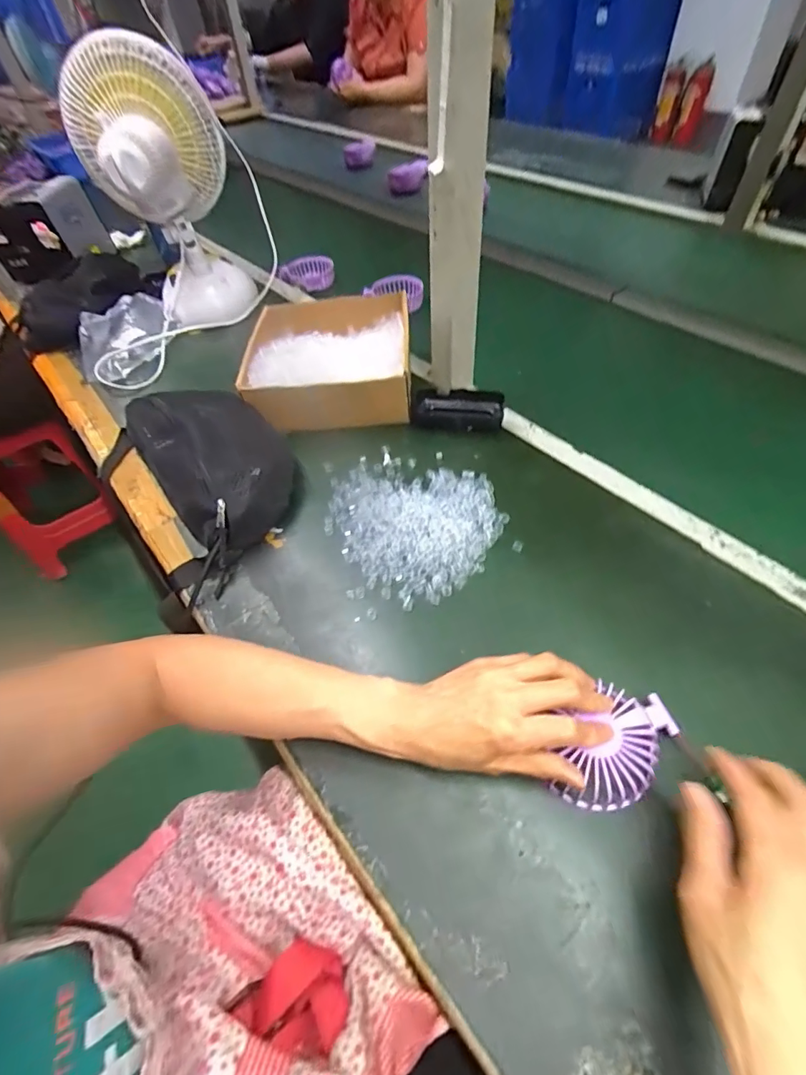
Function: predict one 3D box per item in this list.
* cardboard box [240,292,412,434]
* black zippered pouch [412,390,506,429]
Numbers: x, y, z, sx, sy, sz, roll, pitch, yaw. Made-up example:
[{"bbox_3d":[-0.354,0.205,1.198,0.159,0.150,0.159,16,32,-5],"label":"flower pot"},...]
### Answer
[{"bbox_3d":[-0.095,-0.234,0.630,0.204,0.077,0.204,-3,52,3],"label":"cardboard box"},{"bbox_3d":[0.065,-0.158,0.584,0.113,0.032,0.046,8,53,12],"label":"black zippered pouch"}]

